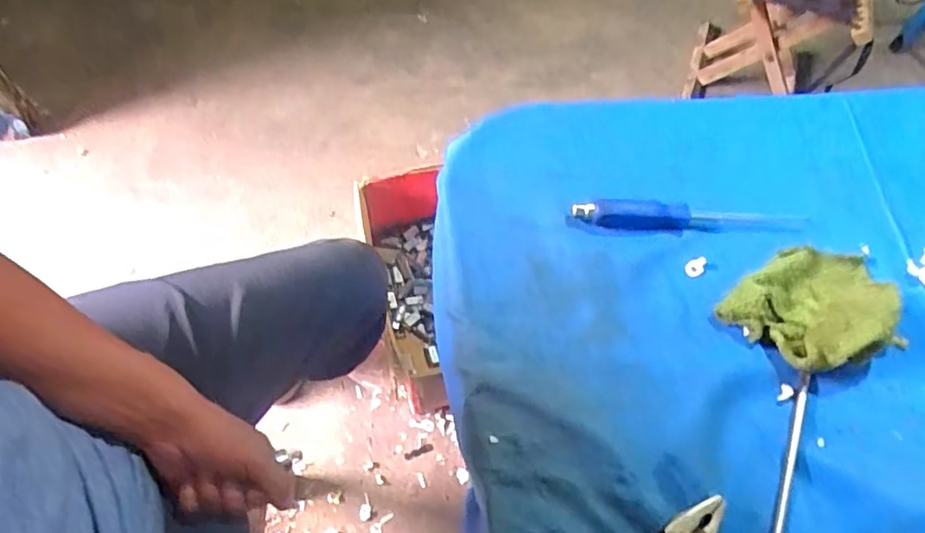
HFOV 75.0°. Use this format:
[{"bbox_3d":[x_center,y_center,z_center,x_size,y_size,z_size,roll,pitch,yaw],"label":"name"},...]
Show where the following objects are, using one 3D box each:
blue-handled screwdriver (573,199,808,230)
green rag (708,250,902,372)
[{"bbox_3d":[0.178,-0.038,0.473,0.183,0.014,0.021,3,59,-2],"label":"blue-handled screwdriver"},{"bbox_3d":[0.264,0.025,0.433,0.128,0.036,0.100,-33,66,-21],"label":"green rag"}]

